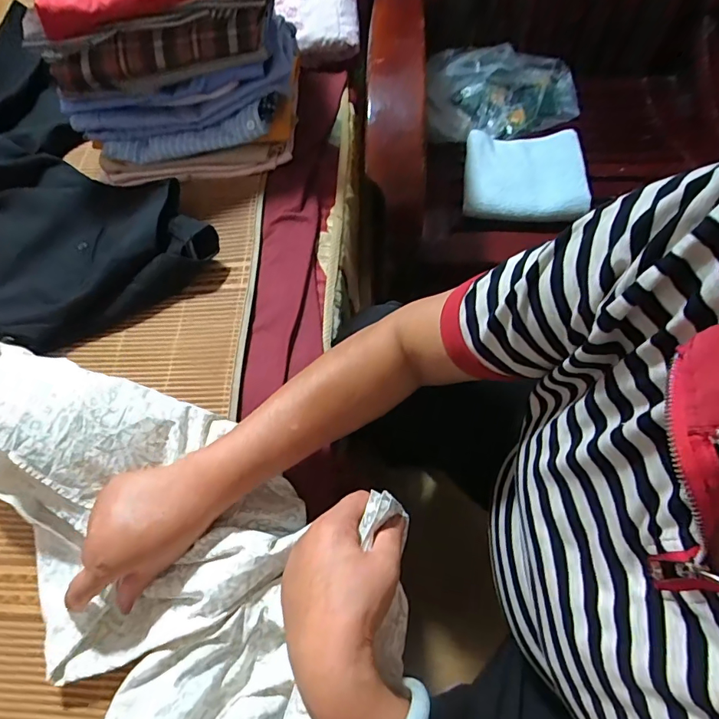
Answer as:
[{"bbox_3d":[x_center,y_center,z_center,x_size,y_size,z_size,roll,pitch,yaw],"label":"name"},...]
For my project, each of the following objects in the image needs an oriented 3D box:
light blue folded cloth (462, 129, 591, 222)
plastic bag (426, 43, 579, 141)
[{"bbox_3d":[0.258,-0.296,0.712,0.177,0.032,0.170,5,65,6],"label":"light blue folded cloth"},{"bbox_3d":[0.261,-0.482,0.822,0.304,0.093,0.160,-11,64,-1],"label":"plastic bag"}]

